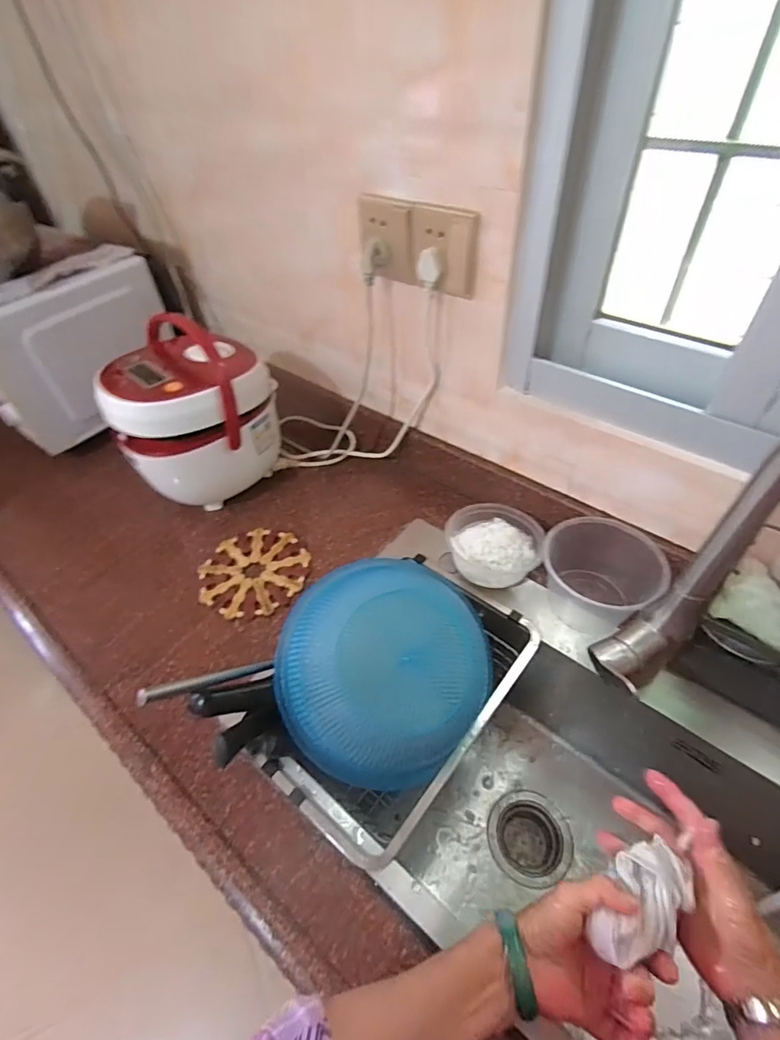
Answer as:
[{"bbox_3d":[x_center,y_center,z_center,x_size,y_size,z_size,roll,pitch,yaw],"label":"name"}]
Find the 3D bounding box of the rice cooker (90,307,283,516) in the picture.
[{"bbox_3d":[-0.294,-0.158,0.783,0.221,0.255,0.196,-9,49,-5],"label":"rice cooker"}]

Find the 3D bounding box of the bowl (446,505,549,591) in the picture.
[{"bbox_3d":[0.147,0.037,0.684,0.129,0.068,0.118,-1,48,2],"label":"bowl"}]

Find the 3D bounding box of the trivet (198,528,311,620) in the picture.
[{"bbox_3d":[-0.201,0.076,0.725,0.153,0.014,0.153,-1,48,2],"label":"trivet"}]

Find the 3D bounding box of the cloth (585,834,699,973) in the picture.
[{"bbox_3d":[0.197,0.295,0.376,0.103,0.029,0.055,-32,54,-30],"label":"cloth"}]

